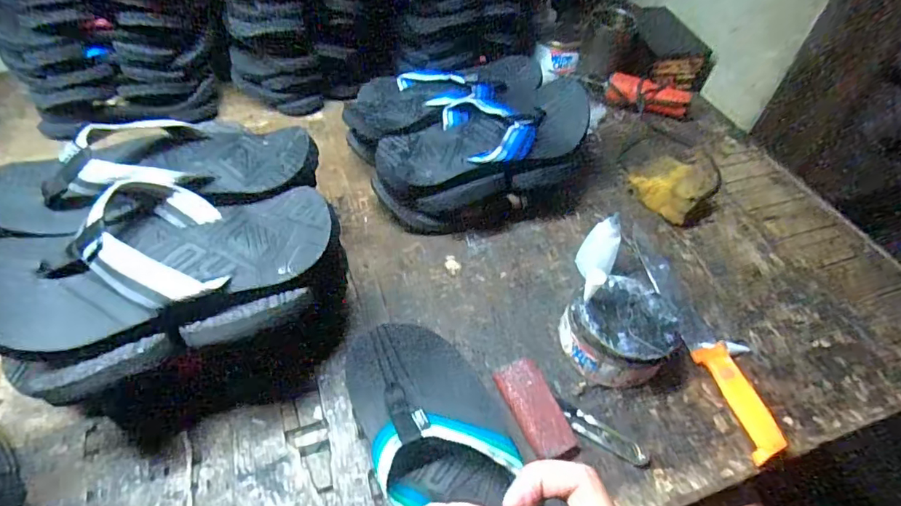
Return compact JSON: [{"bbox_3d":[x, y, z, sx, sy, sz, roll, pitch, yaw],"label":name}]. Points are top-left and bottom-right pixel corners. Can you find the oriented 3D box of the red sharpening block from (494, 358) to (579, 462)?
[{"bbox_3d":[0.078,0.143,0.447,0.039,0.020,0.092,-17,53,-19],"label":"red sharpening block"}]

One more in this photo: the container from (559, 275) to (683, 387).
[{"bbox_3d":[0.168,0.077,0.484,0.097,0.065,0.092,3,49,-3],"label":"container"}]

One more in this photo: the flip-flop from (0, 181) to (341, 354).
[{"bbox_3d":[-0.225,0.001,0.378,0.270,0.057,0.120,-16,52,-18],"label":"flip-flop"}]

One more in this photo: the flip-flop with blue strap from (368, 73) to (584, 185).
[{"bbox_3d":[0.048,-0.139,0.584,0.274,0.044,0.101,-15,52,-18],"label":"flip-flop with blue strap"}]

